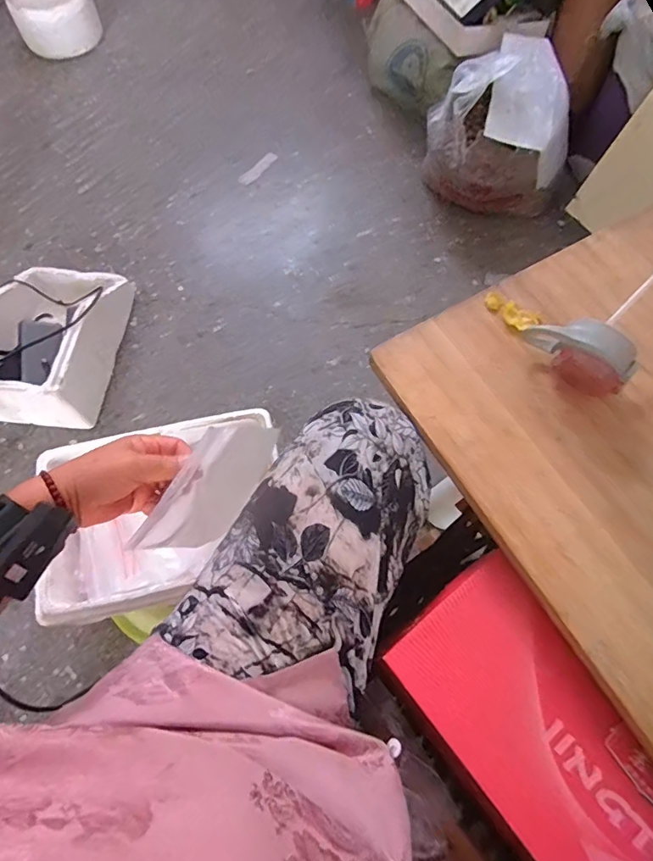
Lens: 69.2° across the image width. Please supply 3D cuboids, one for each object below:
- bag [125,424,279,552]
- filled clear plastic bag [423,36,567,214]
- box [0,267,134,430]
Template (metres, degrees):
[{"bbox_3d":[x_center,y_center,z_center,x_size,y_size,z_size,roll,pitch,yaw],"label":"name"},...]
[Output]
[{"bbox_3d":[-0.114,0.060,0.496,0.043,0.121,0.174,32,70,11],"label":"bag"},{"bbox_3d":[0.413,-0.693,1.113,0.330,0.247,0.351,27,69,9],"label":"filled clear plastic bag"},{"bbox_3d":[-0.549,-0.194,0.925,0.257,0.168,0.346,5,67,1],"label":"box"}]

